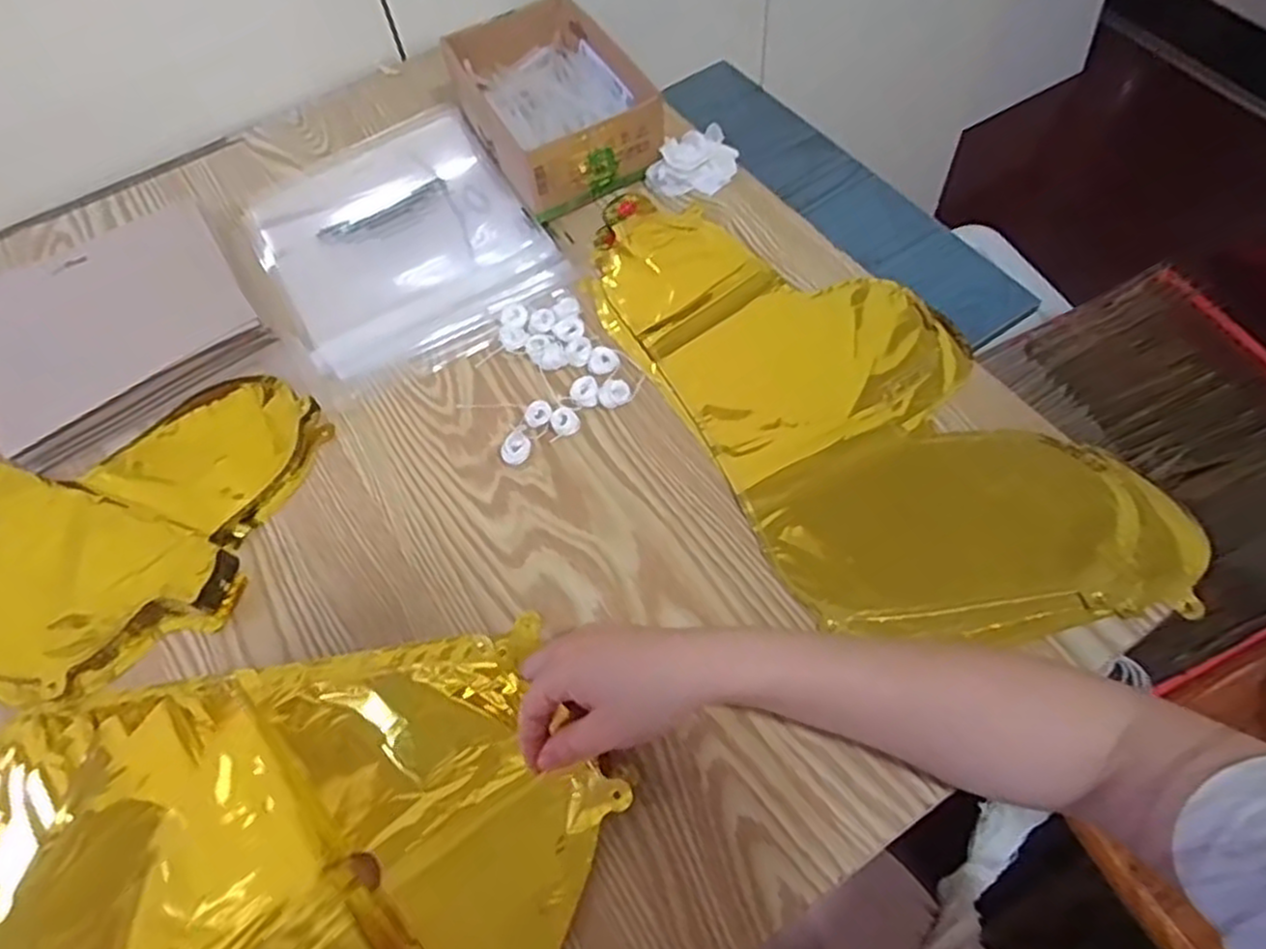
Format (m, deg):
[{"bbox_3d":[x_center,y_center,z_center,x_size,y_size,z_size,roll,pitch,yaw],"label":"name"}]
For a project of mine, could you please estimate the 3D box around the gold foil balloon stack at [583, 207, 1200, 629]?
[{"bbox_3d":[0.138,-0.051,0.524,0.214,0.015,0.428,-34,65,-14],"label":"gold foil balloon stack"}]

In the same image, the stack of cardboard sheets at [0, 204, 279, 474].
[{"bbox_3d":[-0.399,-0.116,0.591,0.190,0.024,0.167,-33,64,-14],"label":"stack of cardboard sheets"}]

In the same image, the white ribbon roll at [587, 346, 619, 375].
[{"bbox_3d":[-0.022,-0.083,0.557,0.021,0.004,0.021,-6,61,0],"label":"white ribbon roll"}]

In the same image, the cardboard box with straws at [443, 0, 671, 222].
[{"bbox_3d":[-0.068,-0.316,0.653,0.131,0.061,0.198,-27,63,-11],"label":"cardboard box with straws"}]

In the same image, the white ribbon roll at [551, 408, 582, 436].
[{"bbox_3d":[-0.047,-0.037,0.535,0.019,0.007,0.019,-1,61,3],"label":"white ribbon roll"}]

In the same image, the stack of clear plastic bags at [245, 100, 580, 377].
[{"bbox_3d":[-0.189,-0.196,0.630,0.201,0.012,0.265,-28,63,-11],"label":"stack of clear plastic bags"}]

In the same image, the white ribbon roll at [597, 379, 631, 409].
[{"bbox_3d":[-0.013,-0.057,0.542,0.022,0.012,0.019,-10,61,-2],"label":"white ribbon roll"}]

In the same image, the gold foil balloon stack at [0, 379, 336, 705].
[{"bbox_3d":[-0.434,0.007,0.533,0.385,0.019,0.235,14,63,11],"label":"gold foil balloon stack"}]

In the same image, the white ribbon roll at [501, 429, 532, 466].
[{"bbox_3d":[-0.079,-0.018,0.523,0.021,0.014,0.019,-19,62,-7],"label":"white ribbon roll"}]

